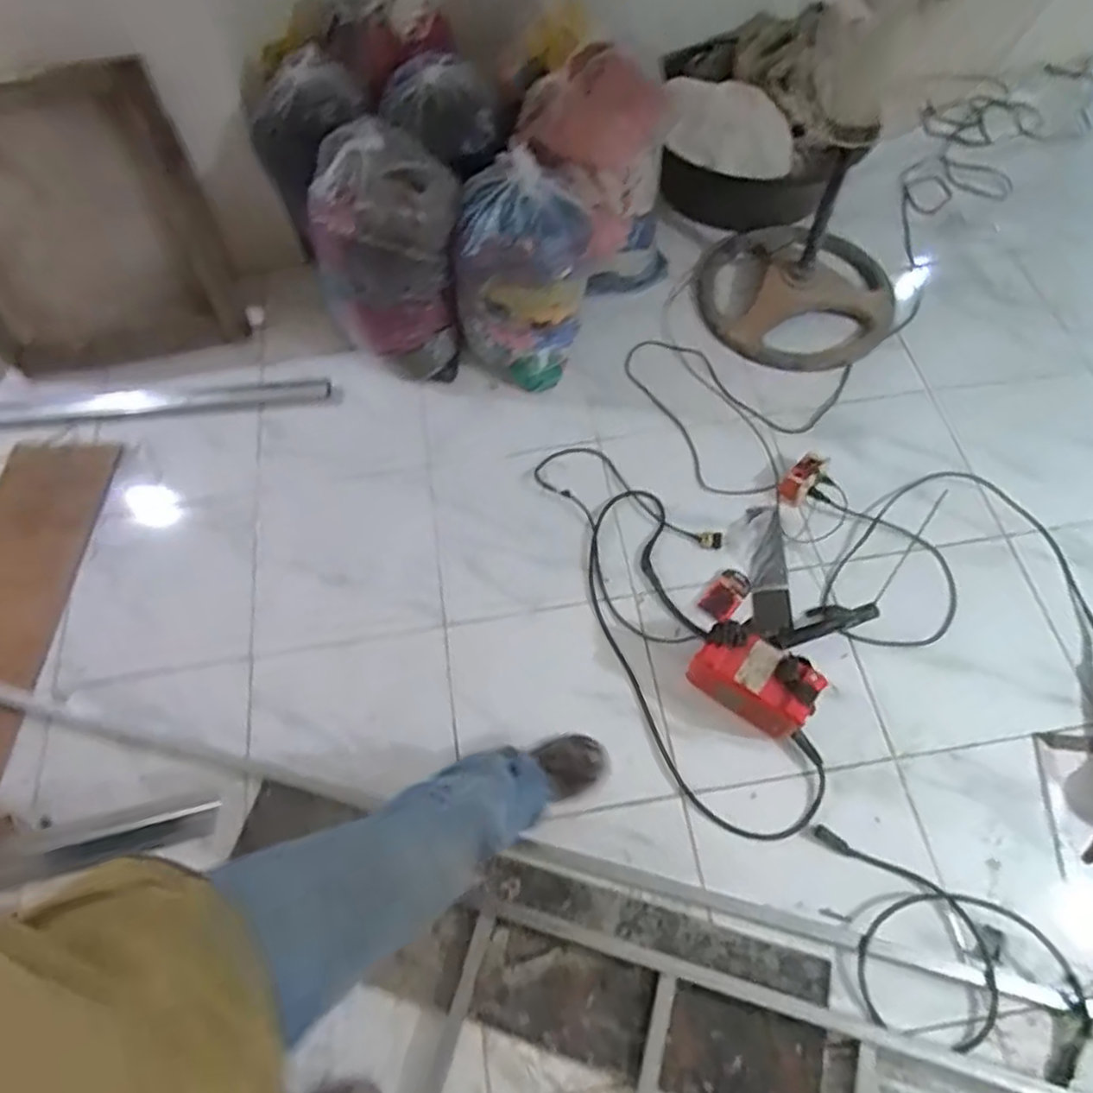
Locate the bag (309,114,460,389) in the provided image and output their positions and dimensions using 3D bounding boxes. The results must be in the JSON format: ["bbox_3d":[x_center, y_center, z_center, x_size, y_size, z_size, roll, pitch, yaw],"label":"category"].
[{"bbox_3d":[-0.326,-0.642,1.538,0.289,0.465,0.261,9,64,5],"label":"bag"}]

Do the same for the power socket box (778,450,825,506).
[{"bbox_3d":[0.562,-0.152,1.520,0.062,0.070,0.102,31,68,15],"label":"power socket box"}]

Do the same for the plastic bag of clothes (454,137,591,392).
[{"bbox_3d":[-0.042,-0.586,1.529,0.248,0.438,0.210,21,66,11],"label":"plastic bag of clothes"}]

